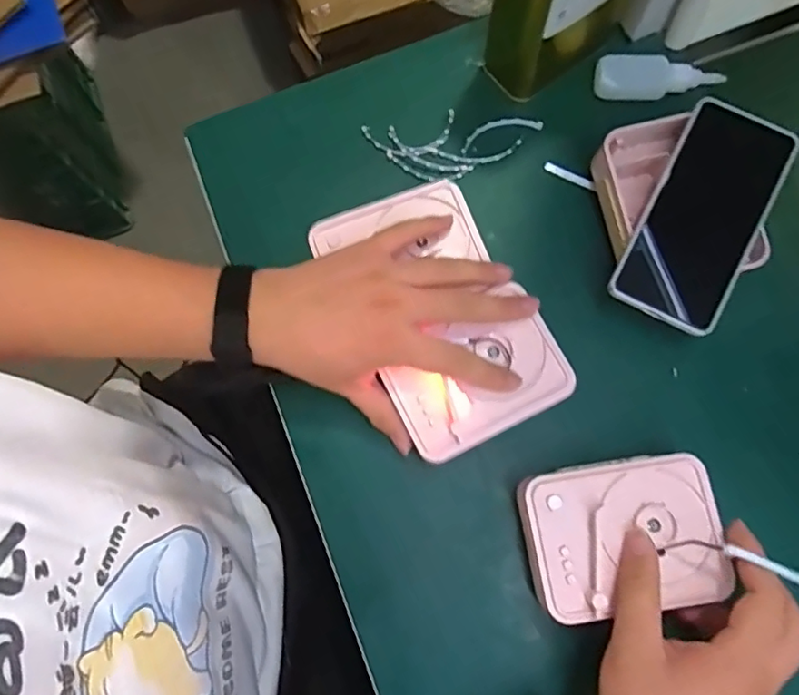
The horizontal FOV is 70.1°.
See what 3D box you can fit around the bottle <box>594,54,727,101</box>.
[{"bbox_3d":[0.224,-0.234,0.496,0.105,0.018,0.032,5,77,3],"label":"bottle"}]

